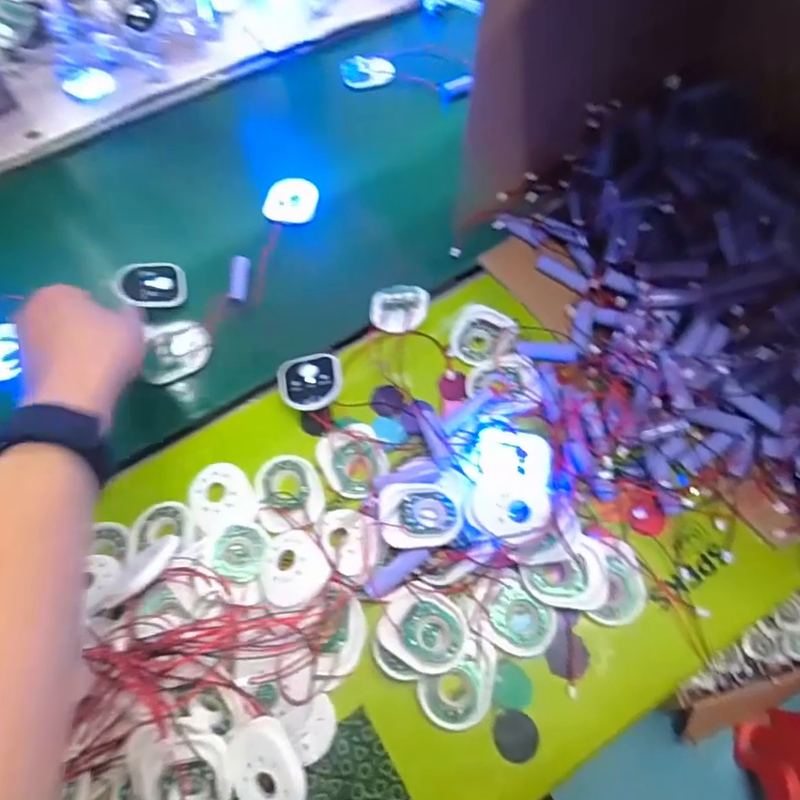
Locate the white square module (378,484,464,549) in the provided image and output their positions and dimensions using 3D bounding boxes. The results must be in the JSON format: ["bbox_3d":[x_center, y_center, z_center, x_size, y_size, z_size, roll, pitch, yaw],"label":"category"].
[{"bbox_3d":[0.014,0.079,0.383,0.057,0.010,0.045,-6,64,-1],"label":"white square module"}]

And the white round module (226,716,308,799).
[{"bbox_3d":[-0.075,0.219,0.320,0.044,0.016,0.057,-31,78,11],"label":"white round module"}]

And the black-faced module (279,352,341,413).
[{"bbox_3d":[-0.072,-0.015,0.444,0.049,0.009,0.053,-18,59,0],"label":"black-faced module"}]

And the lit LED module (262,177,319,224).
[{"bbox_3d":[-0.112,-0.204,0.560,0.052,0.007,0.057,7,64,6],"label":"lit LED module"}]

